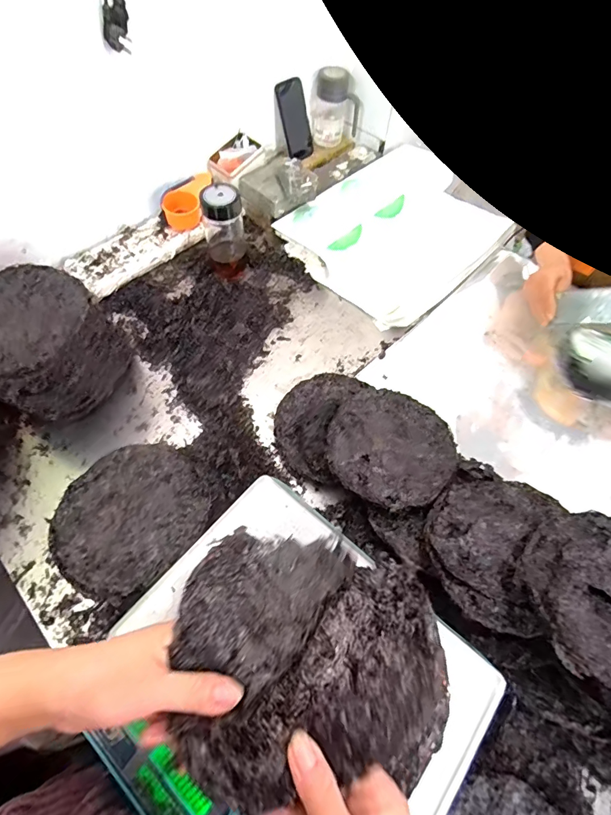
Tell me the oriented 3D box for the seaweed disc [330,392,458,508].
[{"bbox_3d":[0.131,0.057,0.634,0.192,0.012,0.192,1,59,-2],"label":"seaweed disc"}]

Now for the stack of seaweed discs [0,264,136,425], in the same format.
[{"bbox_3d":[-0.419,-0.088,0.663,0.199,0.178,0.209,32,63,15],"label":"stack of seaweed discs"}]

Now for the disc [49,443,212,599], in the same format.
[{"bbox_3d":[-0.243,0.145,0.571,0.202,0.014,0.186,1,59,-2],"label":"disc"}]

